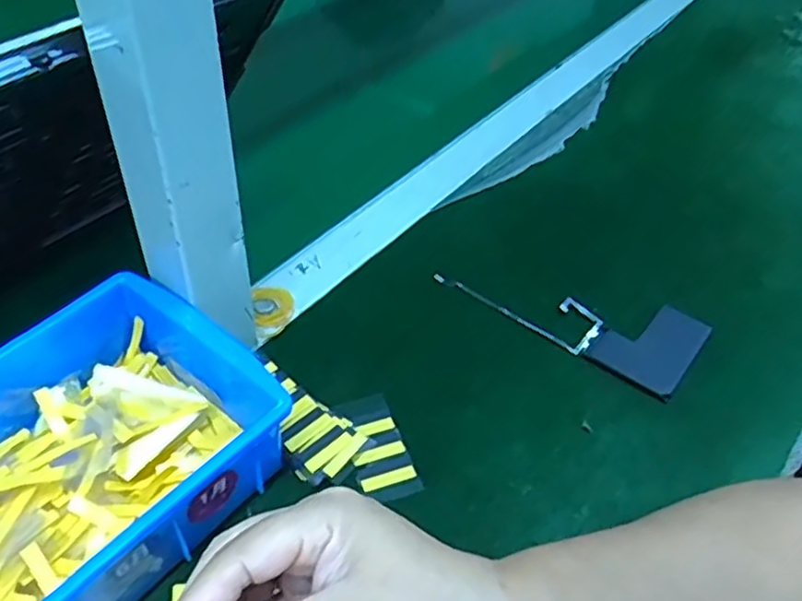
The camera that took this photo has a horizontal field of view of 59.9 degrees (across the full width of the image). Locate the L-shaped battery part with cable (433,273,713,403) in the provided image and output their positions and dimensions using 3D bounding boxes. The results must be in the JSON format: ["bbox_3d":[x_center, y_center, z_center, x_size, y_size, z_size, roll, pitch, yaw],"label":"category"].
[{"bbox_3d":[0.118,0.003,0.478,0.166,0.009,0.077,31,51,23],"label":"L-shaped battery part with cable"}]

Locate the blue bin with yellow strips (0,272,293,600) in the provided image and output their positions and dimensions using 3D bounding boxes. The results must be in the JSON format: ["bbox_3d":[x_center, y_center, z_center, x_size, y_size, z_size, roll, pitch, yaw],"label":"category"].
[{"bbox_3d":[-0.173,0.087,0.338,0.150,0.075,0.201,32,51,25],"label":"blue bin with yellow strips"}]

